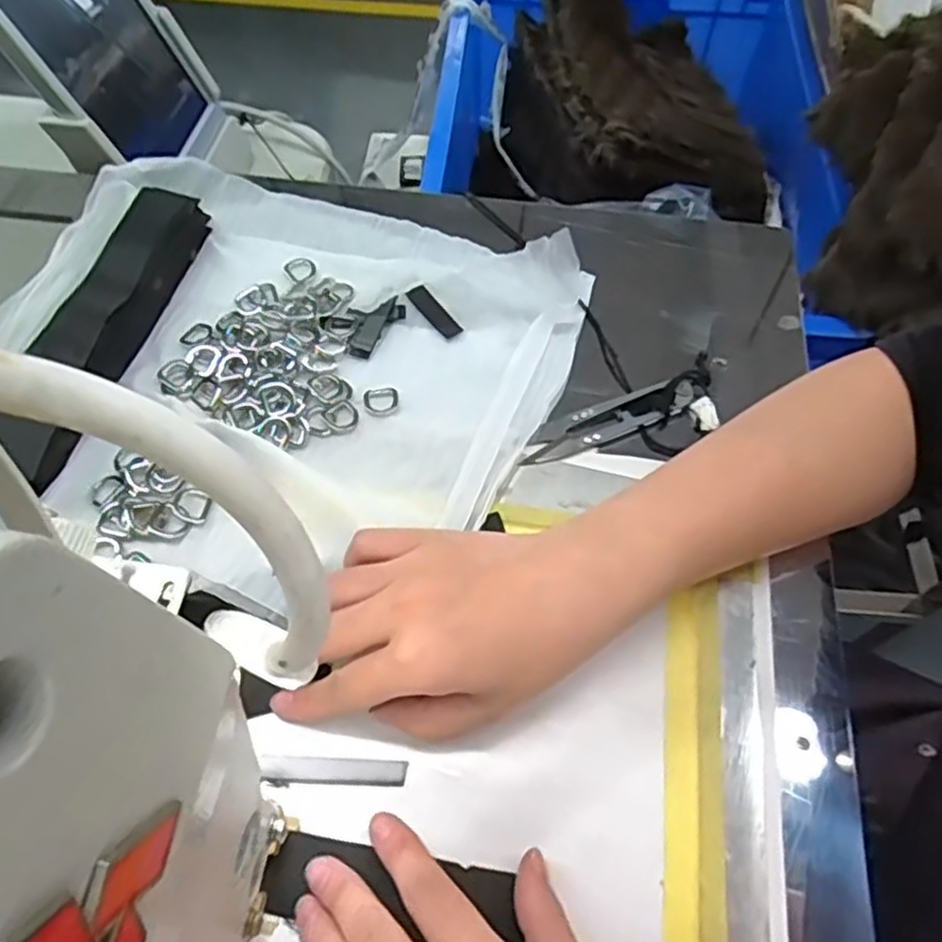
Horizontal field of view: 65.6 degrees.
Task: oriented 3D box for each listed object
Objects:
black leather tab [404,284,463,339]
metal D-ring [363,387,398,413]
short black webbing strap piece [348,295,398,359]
[{"bbox_3d":[-0.021,-0.095,0.435,0.014,0.009,0.039,-38,68,-21],"label":"black leather tab"},{"bbox_3d":[-0.050,-0.040,0.405,0.019,0.004,0.016,-3,60,-3],"label":"metal D-ring"},{"bbox_3d":[-0.058,-0.084,0.425,0.015,0.006,0.040,27,80,14],"label":"short black webbing strap piece"}]

